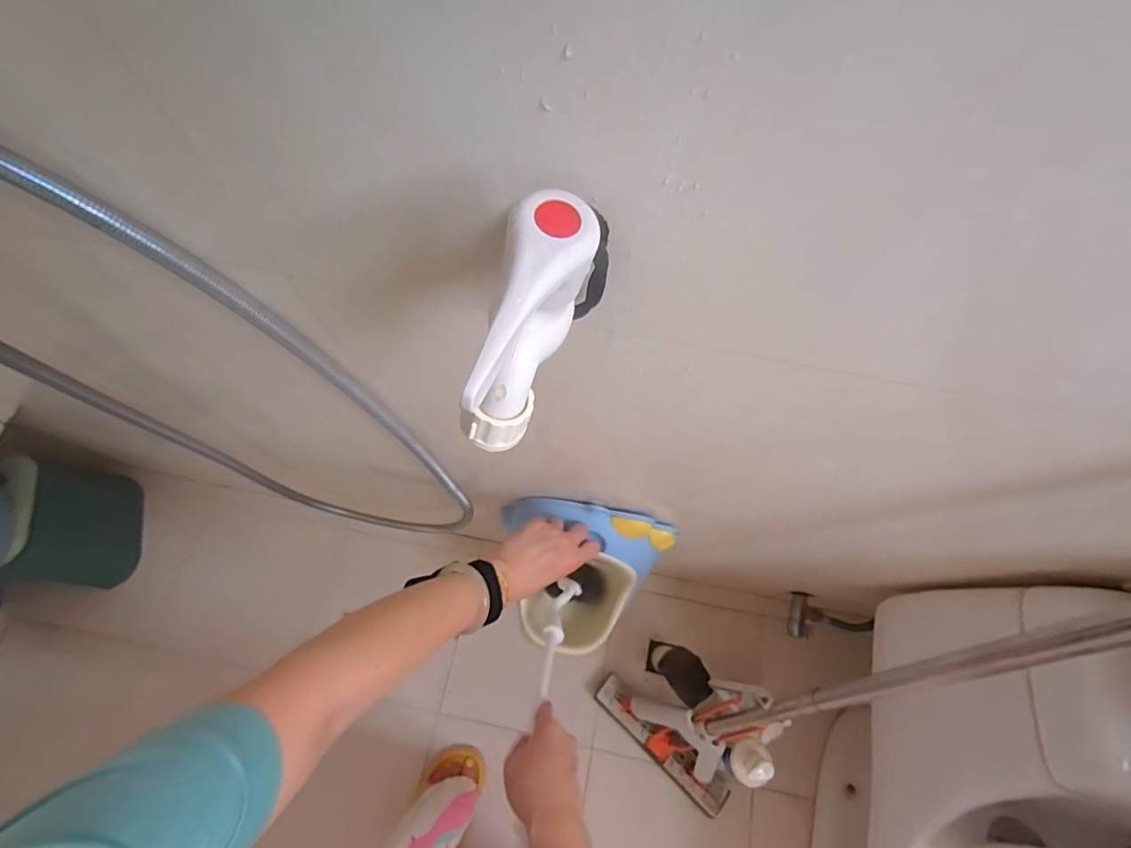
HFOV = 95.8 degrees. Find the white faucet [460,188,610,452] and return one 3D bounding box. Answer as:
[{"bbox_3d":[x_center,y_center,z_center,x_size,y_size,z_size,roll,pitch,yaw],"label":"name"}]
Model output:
[{"bbox_3d":[-0.012,-0.027,0.169,0.024,0.074,0.070,27,74,11],"label":"white faucet"}]

